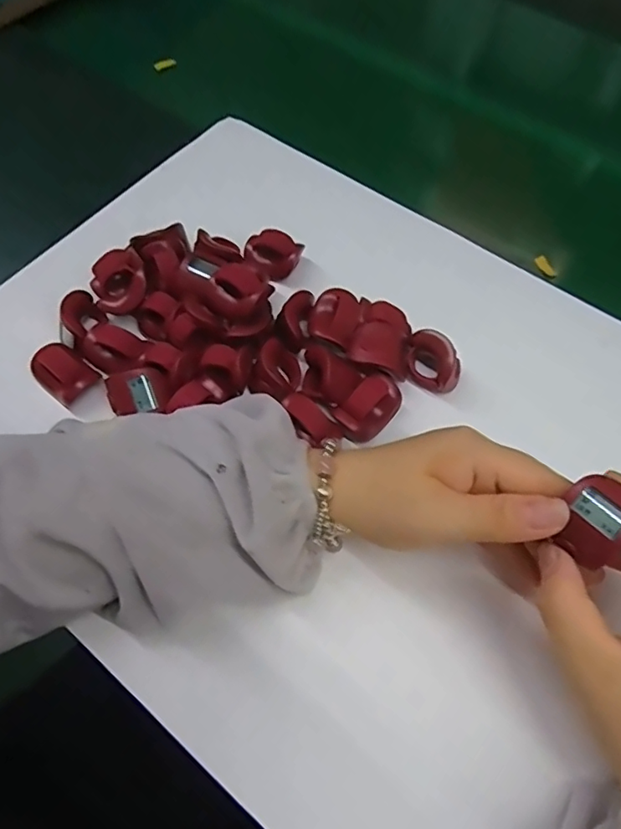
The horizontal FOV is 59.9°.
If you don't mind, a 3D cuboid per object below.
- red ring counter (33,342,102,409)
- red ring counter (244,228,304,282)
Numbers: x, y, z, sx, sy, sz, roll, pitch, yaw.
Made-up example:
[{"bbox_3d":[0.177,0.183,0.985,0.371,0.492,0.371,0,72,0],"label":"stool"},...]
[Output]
[{"bbox_3d":[-0.156,-0.027,0.339,0.038,0.017,0.029,39,69,19],"label":"red ring counter"},{"bbox_3d":[-0.027,-0.113,0.380,0.040,0.021,0.028,10,62,5],"label":"red ring counter"}]

